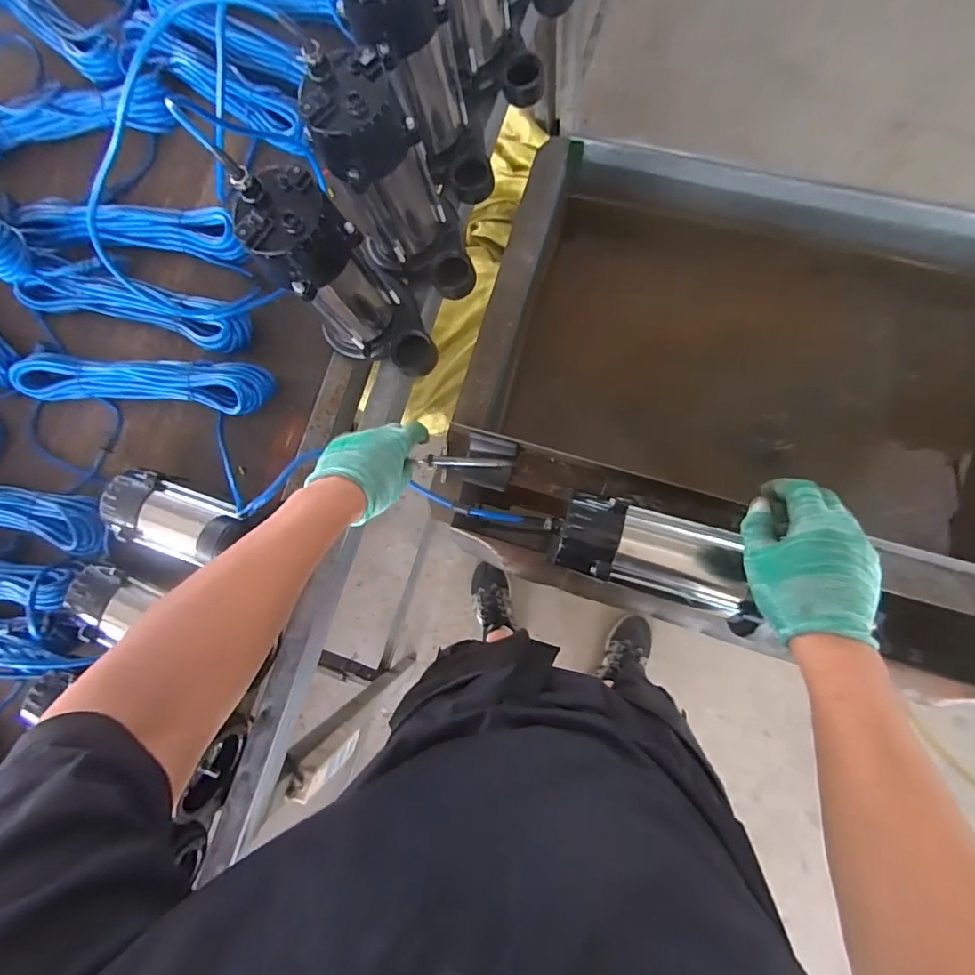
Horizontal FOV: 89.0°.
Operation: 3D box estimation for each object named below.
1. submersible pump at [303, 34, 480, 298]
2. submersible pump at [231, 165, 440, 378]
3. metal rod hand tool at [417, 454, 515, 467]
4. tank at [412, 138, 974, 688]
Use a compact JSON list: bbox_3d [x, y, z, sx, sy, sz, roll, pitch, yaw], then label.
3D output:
[{"bbox_3d":[-0.098,-0.317,0.544,0.114,0.220,0.140,-23,81,3],"label":"submersible pump"},{"bbox_3d":[-0.145,-0.226,0.538,0.155,0.221,0.111,19,86,9],"label":"submersible pump"},{"bbox_3d":[-0.027,-0.032,0.612,0.118,0.013,0.013,2,83,5],"label":"metal rod hand tool"},{"bbox_3d":[0.369,-0.116,0.700,0.737,0.247,0.597,15,85,8],"label":"tank"}]

